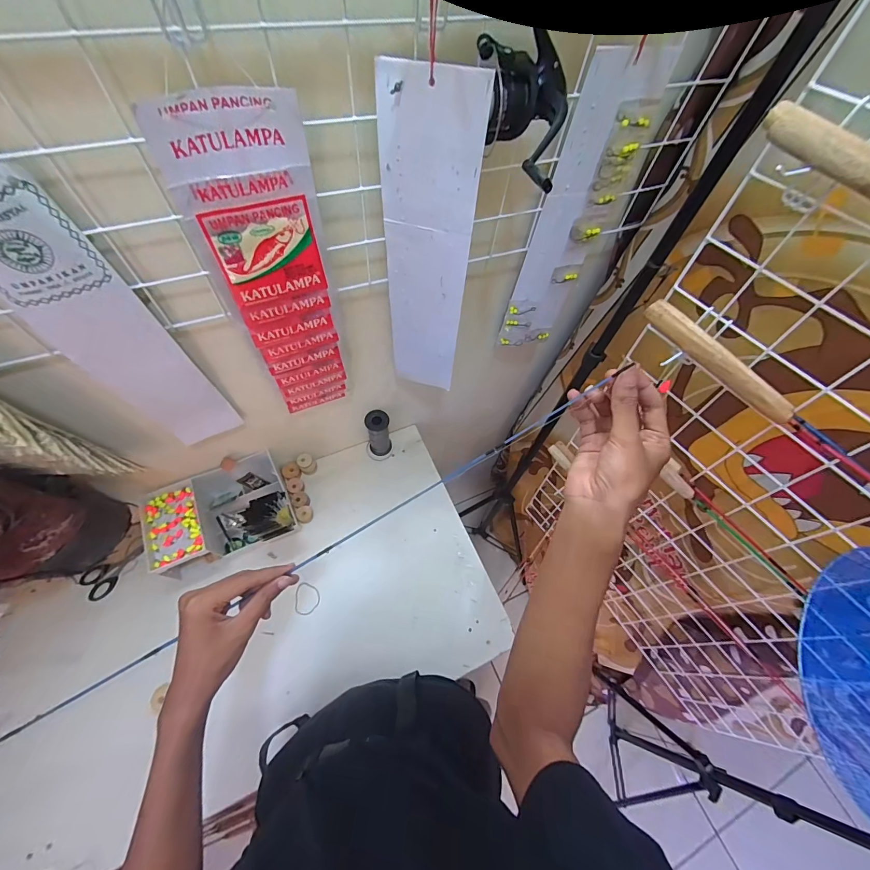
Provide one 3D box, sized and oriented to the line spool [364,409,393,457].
[{"bbox_3d":[-0.119,-0.002,0.804,0.047,0.120,0.047,2,61,-3],"label":"line spool"}]

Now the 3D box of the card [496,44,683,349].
[{"bbox_3d":[0.189,-0.274,0.546,0.110,0.413,0.016,-7,62,-9],"label":"card"}]

